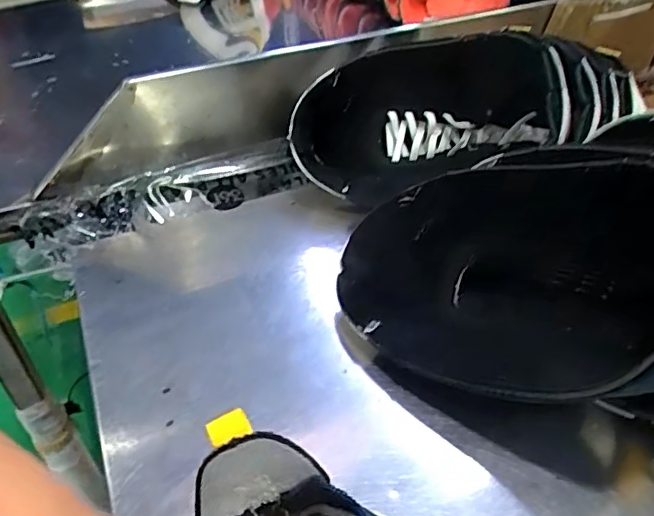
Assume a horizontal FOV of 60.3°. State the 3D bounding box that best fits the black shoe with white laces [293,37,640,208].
[{"bbox_3d":[0.113,-0.120,0.485,0.281,0.122,0.098,-12,37,13],"label":"black shoe with white laces"}]

